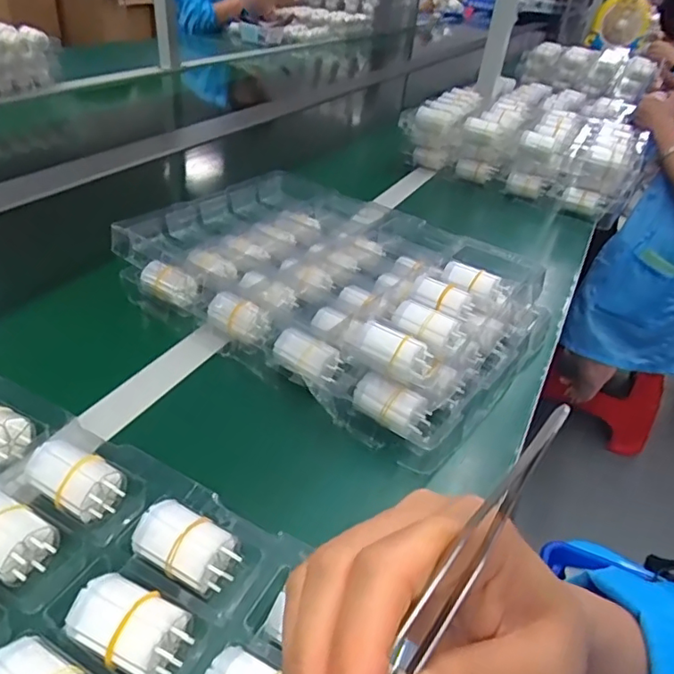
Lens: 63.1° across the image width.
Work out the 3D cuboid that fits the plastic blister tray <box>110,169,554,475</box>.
[{"bbox_3d":[-0.007,-0.066,0.608,0.422,0.070,0.296,26,40,25],"label":"plastic blister tray"}]

